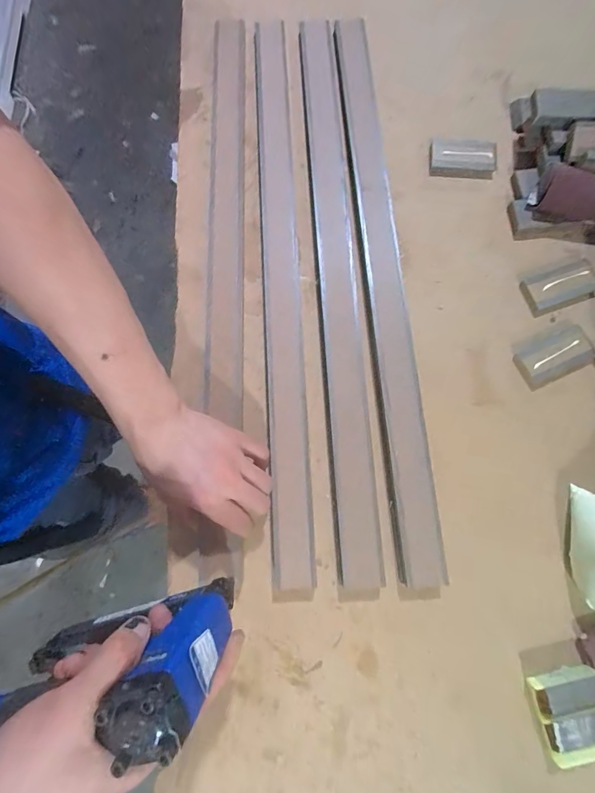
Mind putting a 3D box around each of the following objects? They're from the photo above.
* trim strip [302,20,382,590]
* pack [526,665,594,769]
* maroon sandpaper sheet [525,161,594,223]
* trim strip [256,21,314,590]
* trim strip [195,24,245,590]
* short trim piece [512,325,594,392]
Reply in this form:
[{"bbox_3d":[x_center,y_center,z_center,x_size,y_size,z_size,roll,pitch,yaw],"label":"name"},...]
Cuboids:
[{"bbox_3d":[0.048,-0.153,0.414,0.049,0.023,0.689,-2,78,1],"label":"trim strip"},{"bbox_3d":[0.254,0.292,0.322,0.061,0.014,0.070,-11,78,-1],"label":"pack"},{"bbox_3d":[0.339,-0.232,0.412,0.118,0.035,0.051,13,78,4],"label":"maroon sandpaper sheet"},{"bbox_3d":[-0.023,-0.153,0.414,0.043,0.029,0.685,-3,78,0],"label":"trim strip"},{"bbox_3d":[-0.084,-0.155,0.409,0.040,0.019,0.680,-1,78,1],"label":"trim strip"},{"bbox_3d":[0.290,-0.044,0.394,0.085,0.008,0.045,-27,79,-5],"label":"short trim piece"}]

